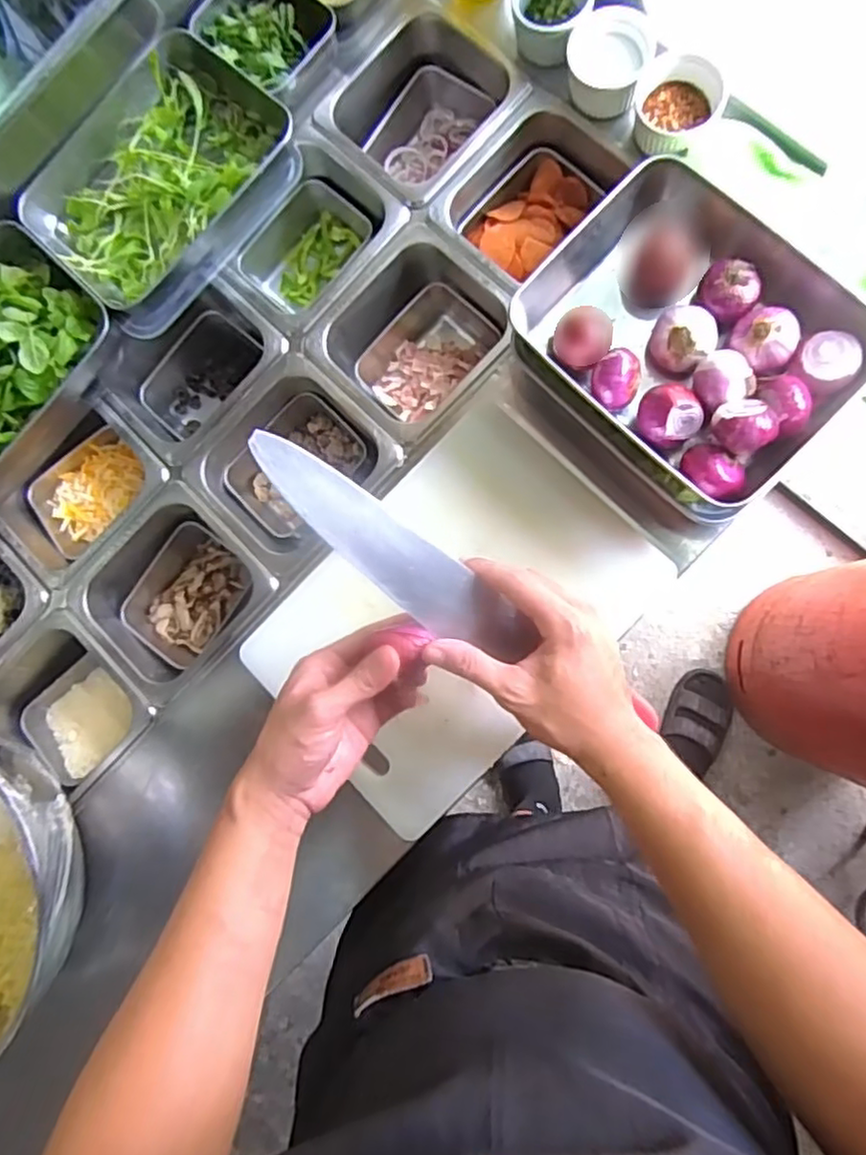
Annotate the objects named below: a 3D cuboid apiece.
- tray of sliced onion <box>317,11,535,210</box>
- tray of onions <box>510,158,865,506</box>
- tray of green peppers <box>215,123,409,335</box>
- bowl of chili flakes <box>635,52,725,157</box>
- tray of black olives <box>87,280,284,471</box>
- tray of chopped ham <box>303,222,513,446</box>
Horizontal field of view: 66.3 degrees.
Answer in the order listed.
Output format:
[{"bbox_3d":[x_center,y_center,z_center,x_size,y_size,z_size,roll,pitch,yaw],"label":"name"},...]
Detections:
[{"bbox_3d":[-0.009,-0.476,0.711,0.166,0.089,0.168,42,92,9],"label":"tray of sliced onion"},{"bbox_3d":[0.210,-0.197,0.545,0.209,0.064,0.251,-45,81,3],"label":"tray of onions"},{"bbox_3d":[-0.126,-0.347,0.719,0.155,0.097,0.178,43,92,9],"label":"tray of green peppers"},{"bbox_3d":[0.223,-0.434,0.615,0.070,0.042,0.070,-1,86,8],"label":"bowl of chili flakes"},{"bbox_3d":[-0.243,-0.212,0.725,0.184,0.110,0.134,-42,81,3],"label":"tray of black olives"},{"bbox_3d":[-0.017,-0.237,0.691,0.167,0.104,0.174,44,92,9],"label":"tray of chopped ham"}]

